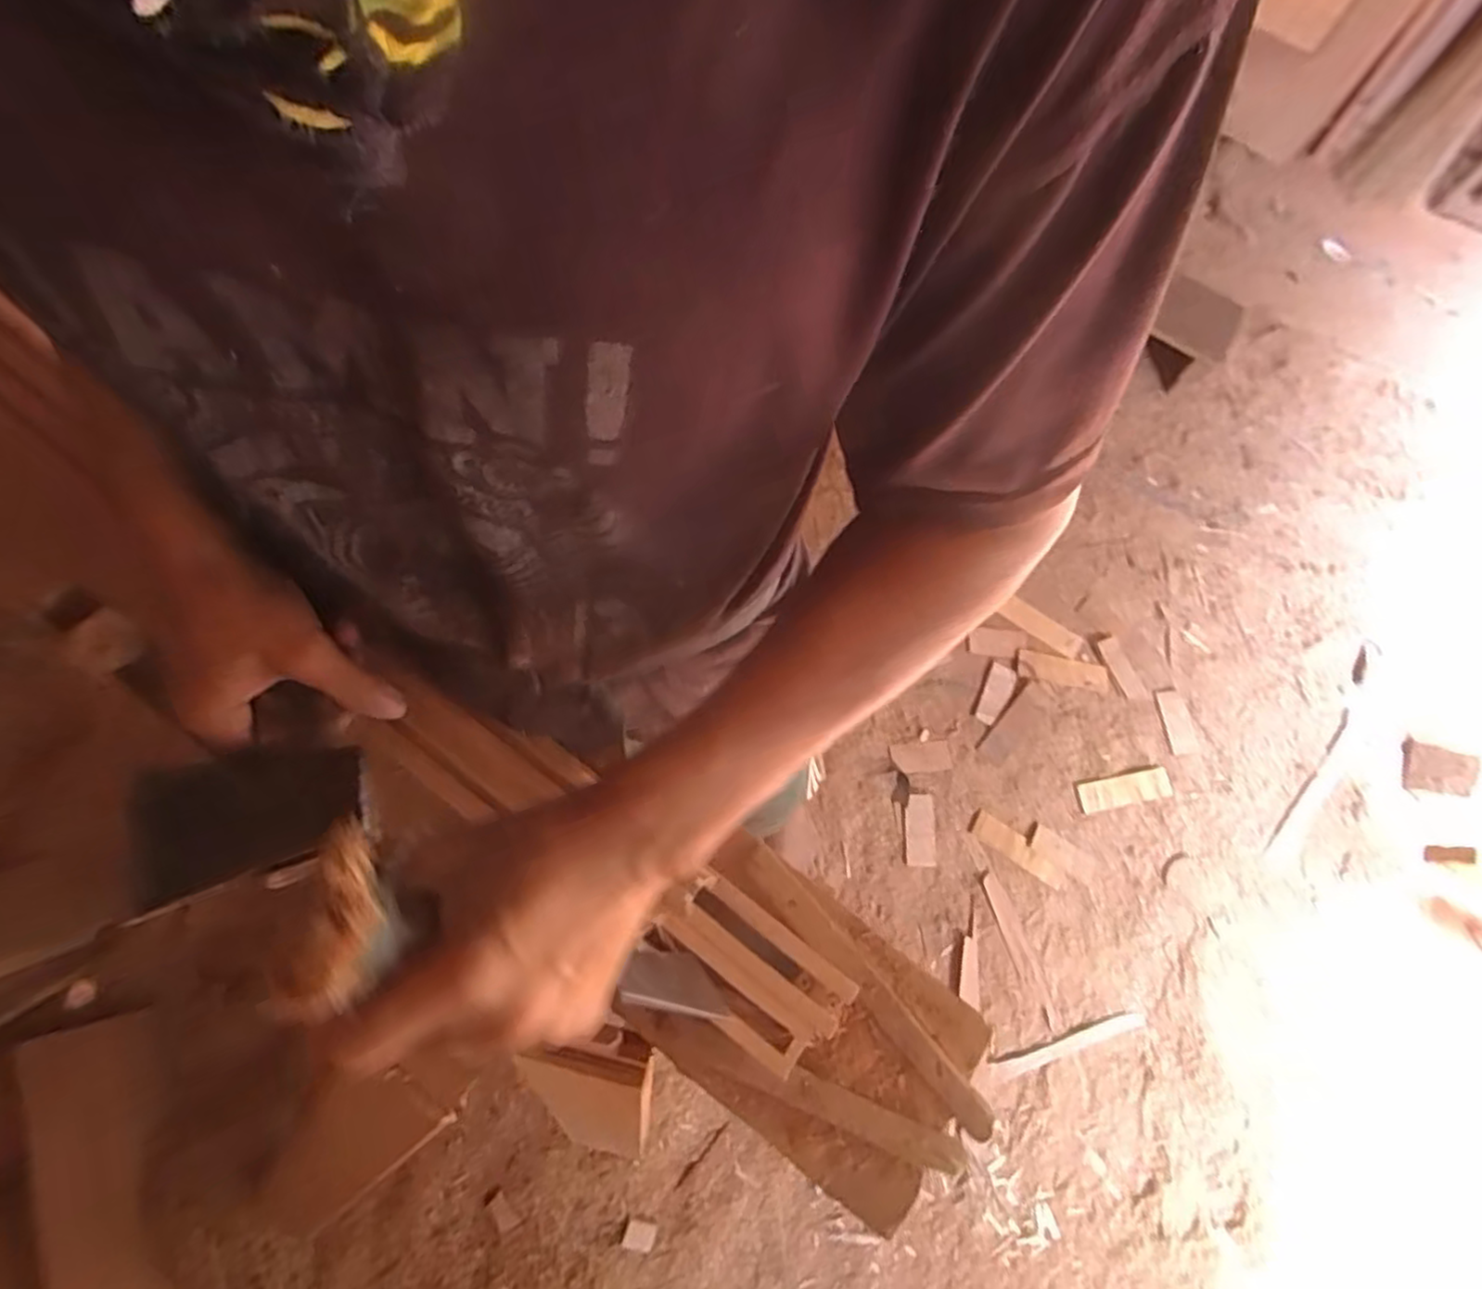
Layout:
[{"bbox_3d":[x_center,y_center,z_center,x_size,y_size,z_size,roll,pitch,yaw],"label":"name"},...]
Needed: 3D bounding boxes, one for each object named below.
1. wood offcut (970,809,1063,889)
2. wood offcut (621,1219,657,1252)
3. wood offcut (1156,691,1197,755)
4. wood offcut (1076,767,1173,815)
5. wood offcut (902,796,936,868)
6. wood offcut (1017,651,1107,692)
[{"bbox_3d":[0.521,0.384,1.309,0.185,0.010,0.053,34,71,7],"label":"wood offcut"},{"bbox_3d":[-0.138,0.804,0.947,0.043,0.005,0.033,21,56,-8],"label":"wood offcut"},{"bbox_3d":[0.885,0.159,1.420,0.057,0.013,0.129,-10,72,-8],"label":"wood offcut"},{"bbox_3d":[0.753,0.285,1.366,0.186,0.013,0.060,-9,72,-8],"label":"wood offcut"},{"bbox_3d":[0.332,0.344,1.295,0.056,0.012,0.129,3,70,-4],"label":"wood offcut"},{"bbox_3d":[0.662,0.055,1.443,0.184,0.019,0.059,11,70,-1],"label":"wood offcut"}]

